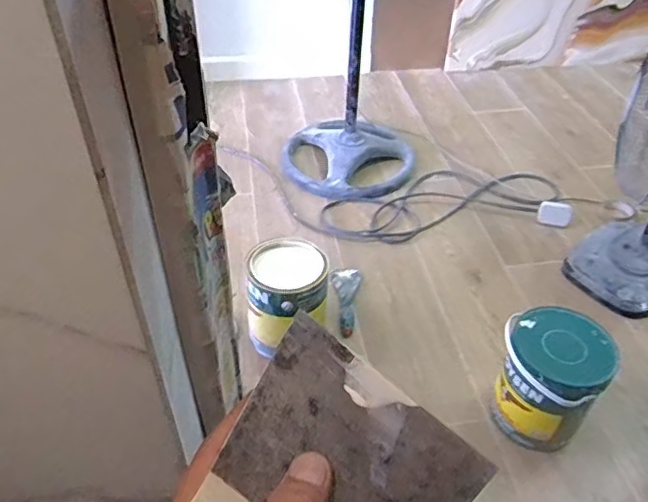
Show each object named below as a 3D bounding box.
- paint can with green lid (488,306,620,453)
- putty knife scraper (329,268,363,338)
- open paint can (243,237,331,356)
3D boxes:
[{"bbox_3d":[0.395,0.233,1.013,0.154,0.211,0.167,1,42,-1],"label":"paint can with green lid"},{"bbox_3d":[0.046,0.114,1.313,0.071,0.035,0.226,5,42,4],"label":"putty knife scraper"},{"bbox_3d":[-0.074,0.101,1.169,0.148,0.206,0.162,1,42,-1],"label":"open paint can"}]

